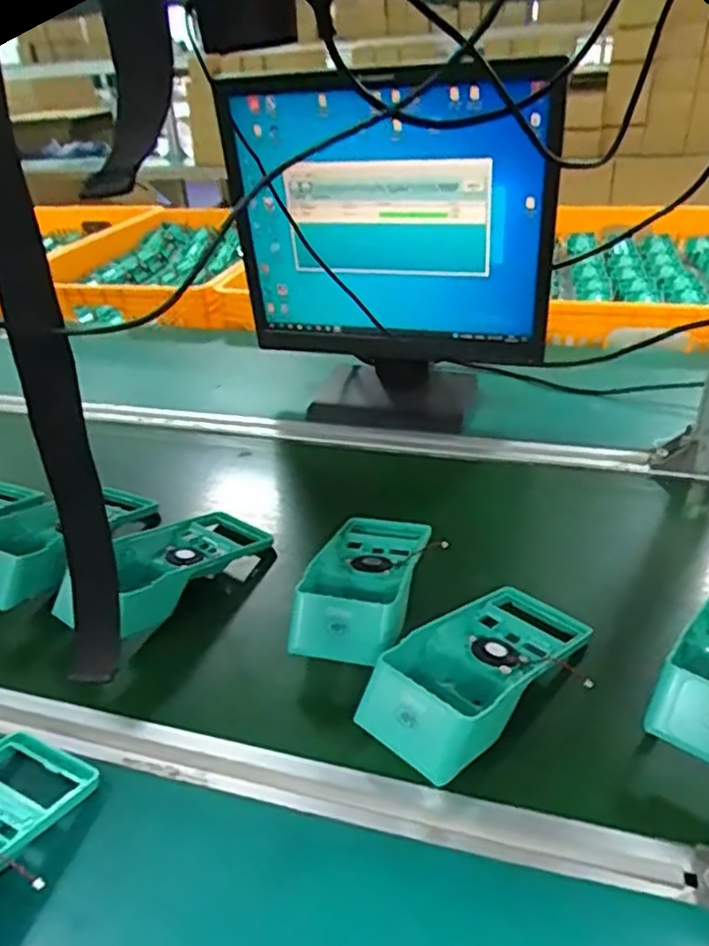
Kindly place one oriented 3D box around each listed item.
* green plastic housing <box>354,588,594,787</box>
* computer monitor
[{"bbox_3d":[0.089,0.138,0.489,0.088,0.055,0.185,23,42,38],"label":"green plastic housing"},{"bbox_3d":[0.040,-0.252,0.809,0.358,0.371,0.149,1,33,11],"label":"computer monitor"}]

